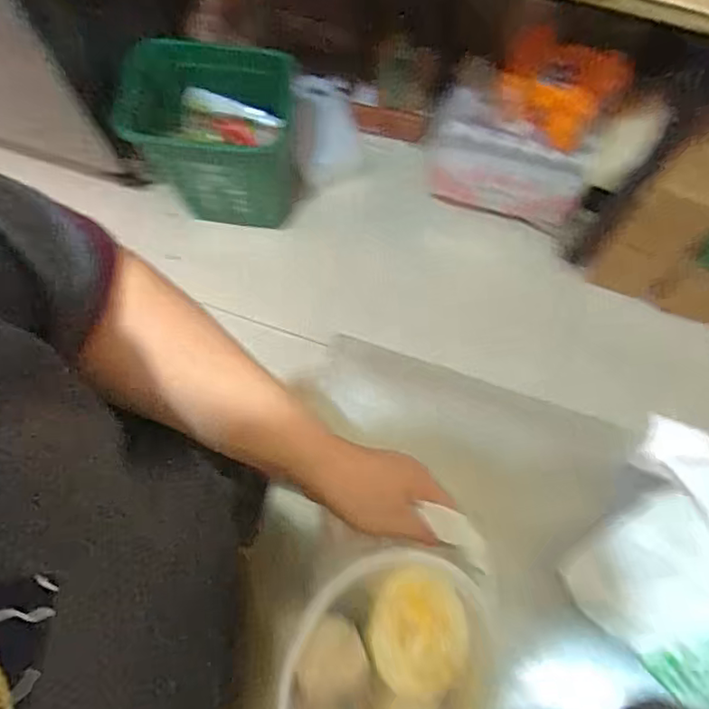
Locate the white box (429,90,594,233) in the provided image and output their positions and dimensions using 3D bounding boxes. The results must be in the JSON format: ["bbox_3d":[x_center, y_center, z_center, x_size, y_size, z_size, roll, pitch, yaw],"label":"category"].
[{"bbox_3d":[0.344,-0.424,1.315,0.373,0.288,0.091,28,75,9],"label":"white box"}]

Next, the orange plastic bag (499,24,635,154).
[{"bbox_3d":[0.407,-0.531,1.138,0.220,0.166,0.097,34,76,10],"label":"orange plastic bag"}]

